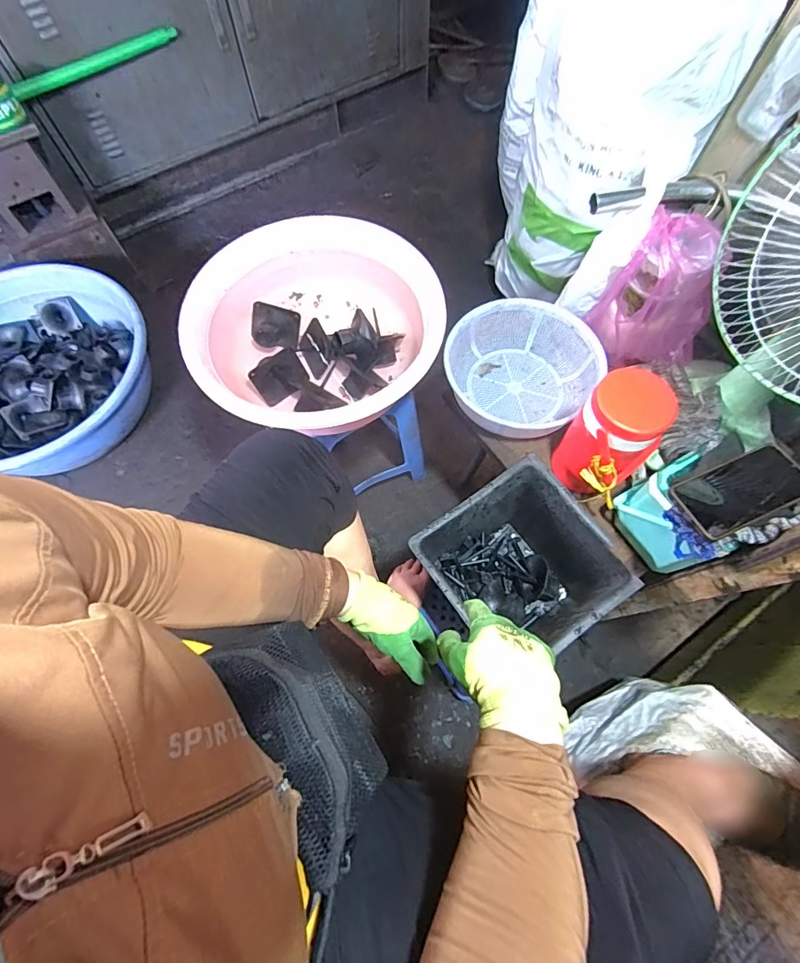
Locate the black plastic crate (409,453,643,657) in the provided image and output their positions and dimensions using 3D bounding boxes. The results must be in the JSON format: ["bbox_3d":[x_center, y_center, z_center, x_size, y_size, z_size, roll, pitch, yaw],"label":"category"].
[{"bbox_3d":[0.182,0.147,0.747,0.234,0.215,0.239,-34,72,-13],"label":"black plastic crate"}]

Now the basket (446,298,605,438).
[{"bbox_3d":[0.211,-0.204,0.822,0.241,0.086,0.262,0,68,0],"label":"basket"}]

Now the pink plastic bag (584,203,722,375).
[{"bbox_3d":[0.438,-0.299,0.768,0.128,0.217,0.150,-21,69,-9],"label":"pink plastic bag"}]

